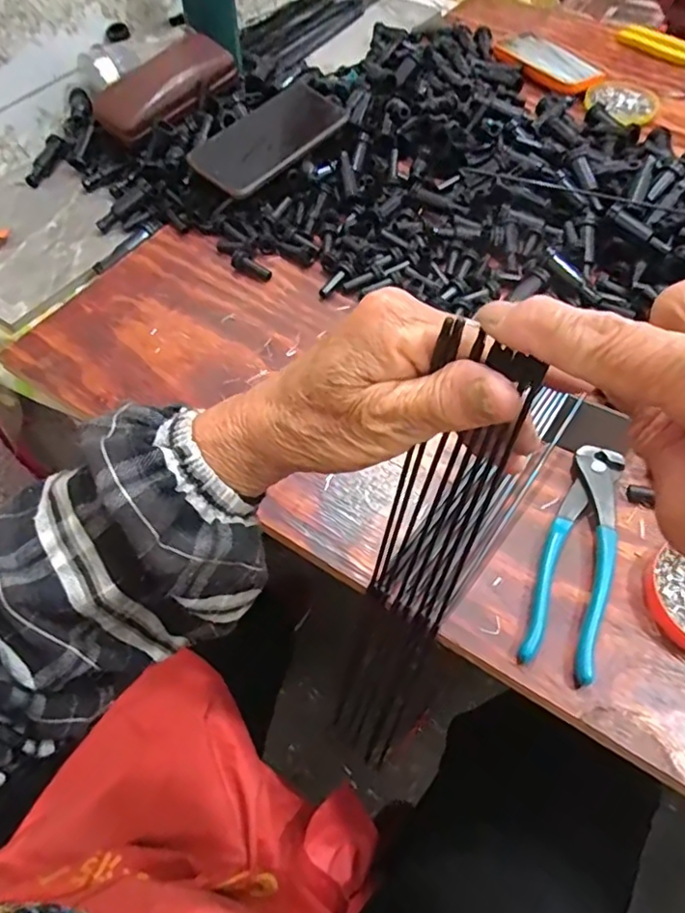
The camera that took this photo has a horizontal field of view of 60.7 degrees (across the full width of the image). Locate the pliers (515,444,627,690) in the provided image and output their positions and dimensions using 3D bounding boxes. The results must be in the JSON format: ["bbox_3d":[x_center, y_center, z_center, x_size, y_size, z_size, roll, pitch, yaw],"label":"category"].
[{"bbox_3d":[0.157,0.060,0.387,0.042,0.016,0.170,19,59,12],"label":"pliers"}]

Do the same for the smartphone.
[{"bbox_3d":[-0.069,-0.331,0.601,0.080,0.015,0.183,39,65,6],"label":"smartphone"}]

